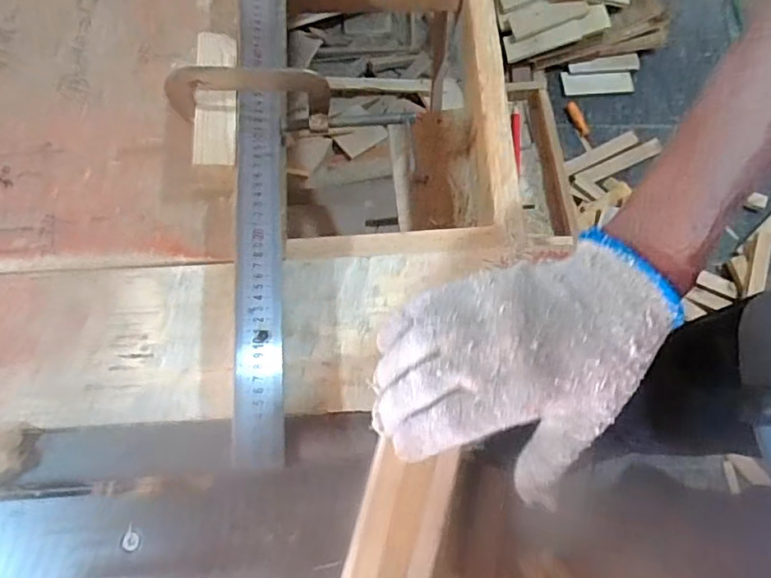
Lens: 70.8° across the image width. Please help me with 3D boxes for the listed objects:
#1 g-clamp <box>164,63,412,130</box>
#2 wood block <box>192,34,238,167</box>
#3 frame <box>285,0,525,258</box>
[{"bbox_3d":[-0.087,-0.185,0.531,0.235,0.079,0.016,-2,67,-11],"label":"g-clamp"},{"bbox_3d":[-0.167,-0.192,0.531,0.040,0.022,0.155,-5,71,1],"label":"wood block"},{"bbox_3d":[0.002,-0.404,0.686,0.249,0.069,0.803,-2,71,2],"label":"frame"}]

